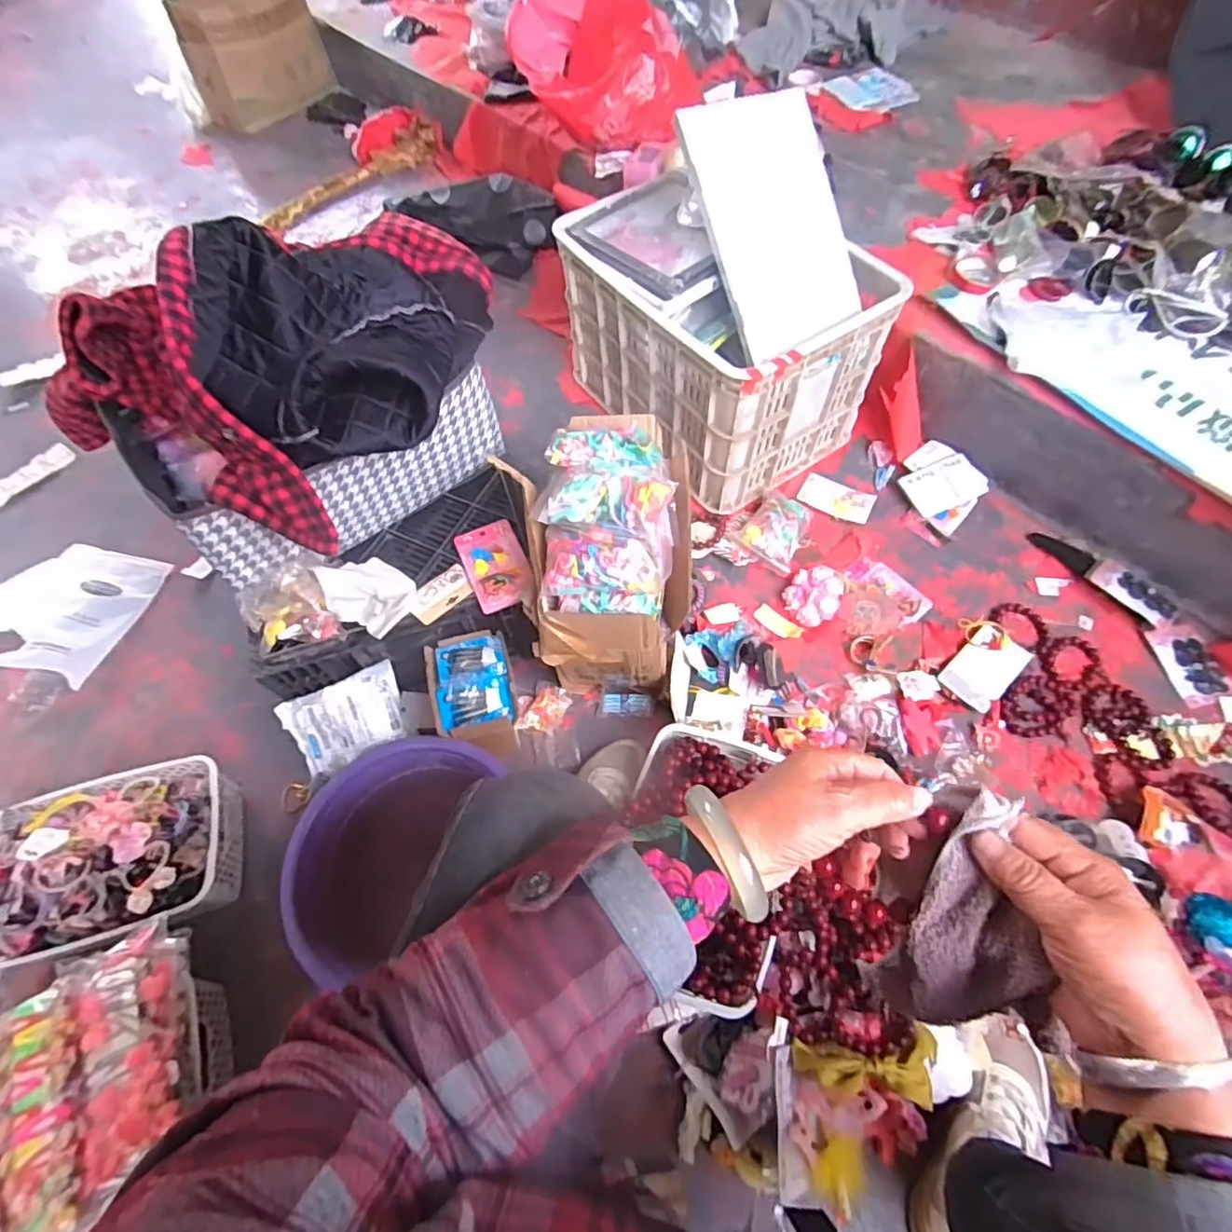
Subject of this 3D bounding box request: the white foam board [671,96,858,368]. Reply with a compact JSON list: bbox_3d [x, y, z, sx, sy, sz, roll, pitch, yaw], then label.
[{"bbox_3d":[0.242,-0.586,0.911,0.221,0.020,0.359,-21,97,-15],"label":"white foam board"}]

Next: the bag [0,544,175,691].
[{"bbox_3d":[-0.932,-0.020,1.018,0.285,0.046,0.241,12,62,9],"label":"bag"}]

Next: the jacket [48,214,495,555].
[{"bbox_3d":[-0.292,-0.320,0.680,0.268,0.193,0.441,10,61,8],"label":"jacket"}]

